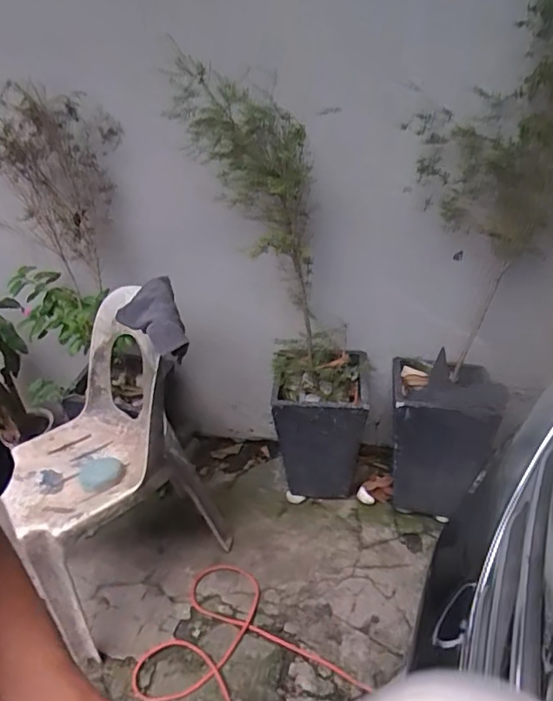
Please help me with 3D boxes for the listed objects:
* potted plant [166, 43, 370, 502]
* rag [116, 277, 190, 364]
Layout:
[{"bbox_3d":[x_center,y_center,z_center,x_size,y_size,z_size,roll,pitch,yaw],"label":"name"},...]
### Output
[{"bbox_3d":[0.021,-0.124,1.498,0.401,1.117,0.328,-4,32,-7],"label":"potted plant"},{"bbox_3d":[-0.311,-0.074,1.320,0.148,0.125,0.235,-9,33,-16],"label":"rag"}]

